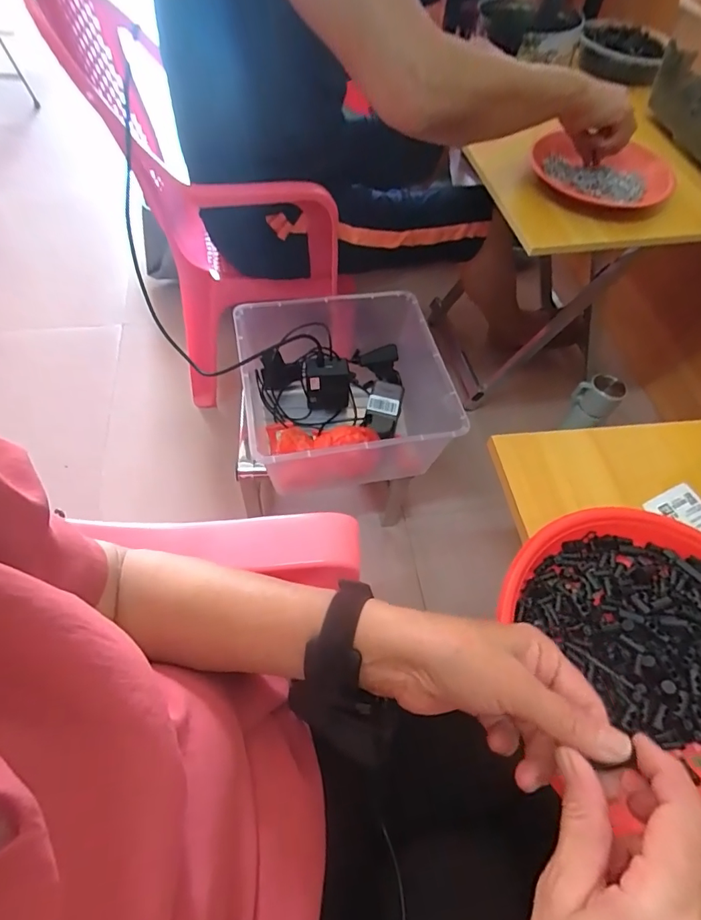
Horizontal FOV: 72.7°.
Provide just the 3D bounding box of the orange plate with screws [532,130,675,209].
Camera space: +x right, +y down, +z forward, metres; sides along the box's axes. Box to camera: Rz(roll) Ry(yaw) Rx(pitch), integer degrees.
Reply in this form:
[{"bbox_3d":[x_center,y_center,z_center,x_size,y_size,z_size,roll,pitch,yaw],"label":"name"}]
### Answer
[{"bbox_3d":[0.353,-0.411,0.669,0.193,0.046,0.151,19,58,7],"label":"orange plate with screws"}]

